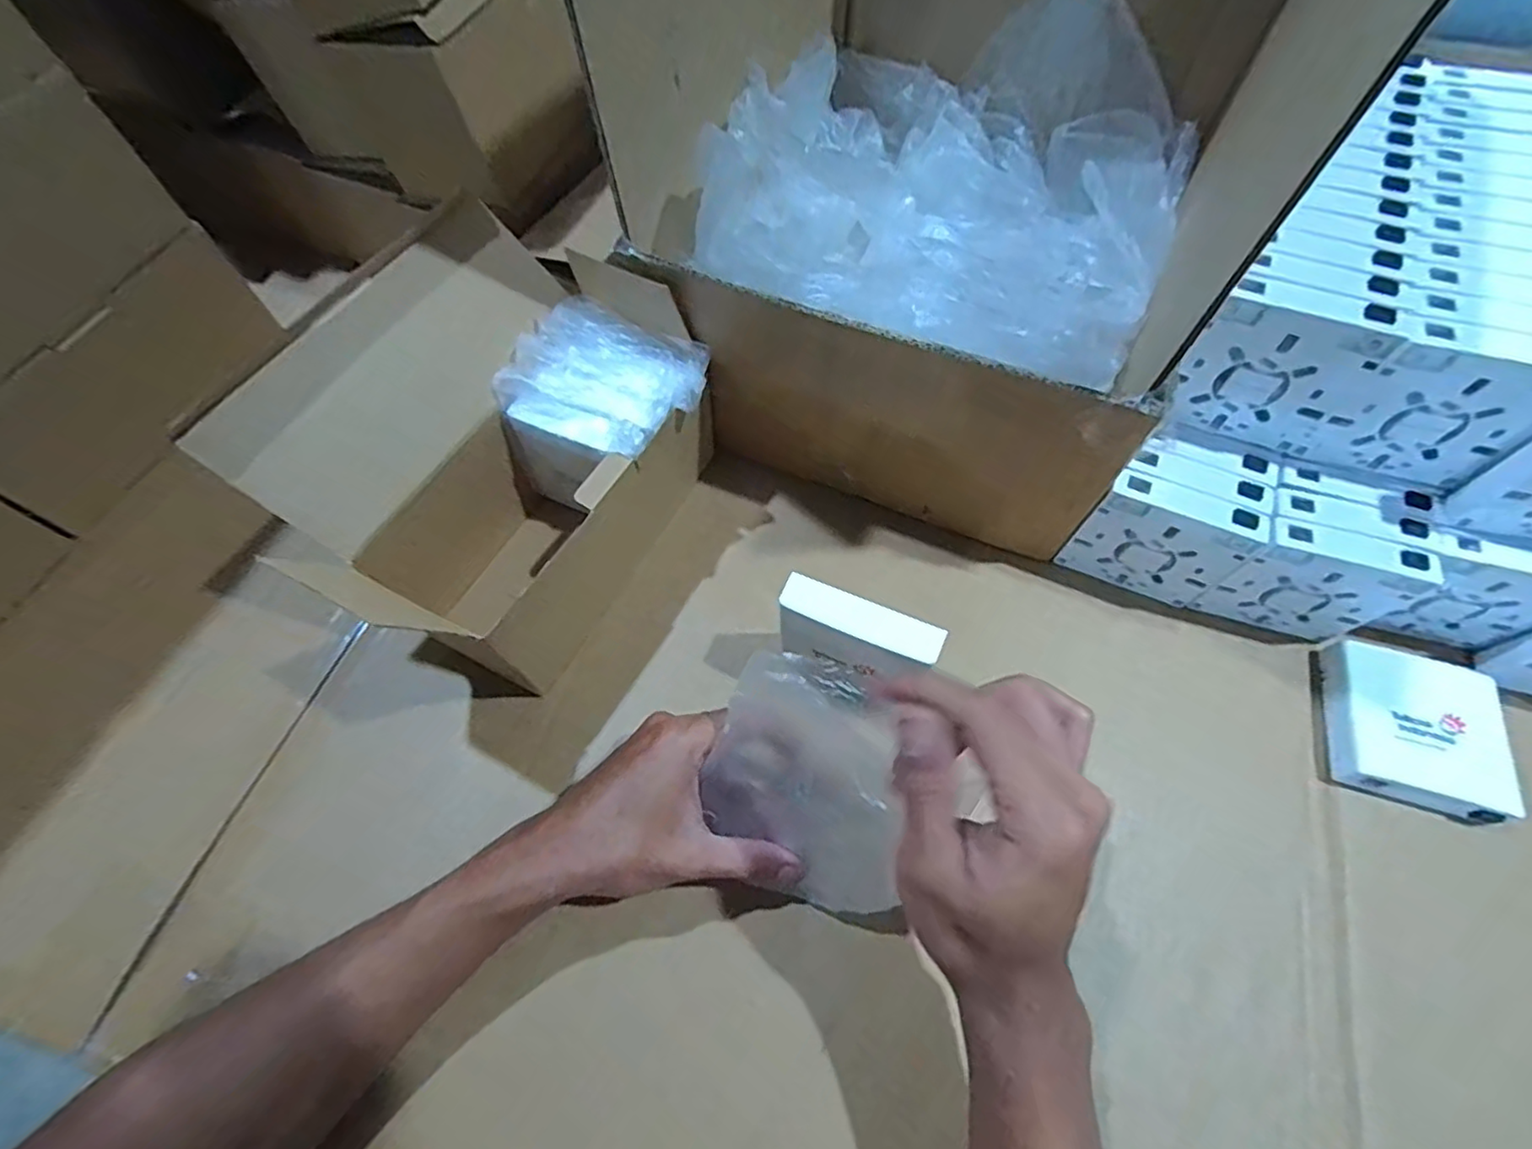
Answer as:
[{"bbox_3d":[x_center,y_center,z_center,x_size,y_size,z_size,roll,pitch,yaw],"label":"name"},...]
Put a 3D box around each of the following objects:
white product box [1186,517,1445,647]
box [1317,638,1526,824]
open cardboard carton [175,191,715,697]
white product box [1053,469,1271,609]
[{"bbox_3d":[0.323,0.007,0.395,0.090,0.084,0.024,14,65,8],"label":"white product box"},{"bbox_3d":[0.383,0.091,0.389,0.083,0.022,0.087,15,65,9],"label":"box"},{"bbox_3d":[-0.154,-0.073,0.398,0.165,0.155,0.226,23,66,12],"label":"open cardboard carton"},{"bbox_3d":[0.241,-0.020,0.408,0.086,0.083,0.022,22,66,12],"label":"white product box"}]

